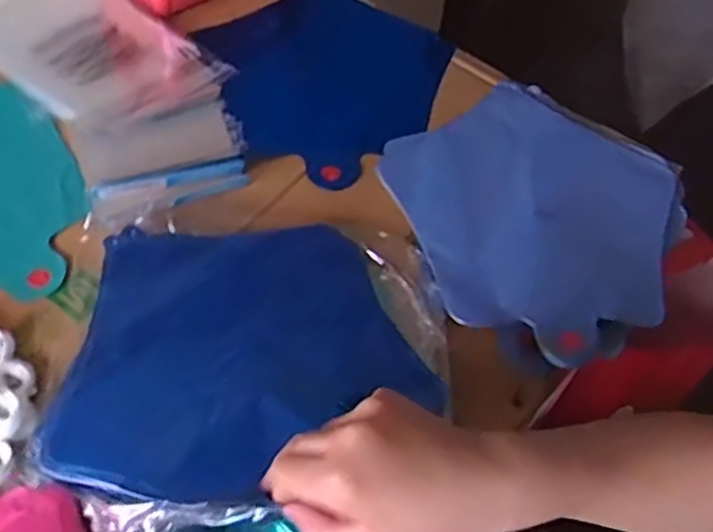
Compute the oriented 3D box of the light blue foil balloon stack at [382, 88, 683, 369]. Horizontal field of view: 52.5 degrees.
[{"bbox_3d":[0.156,-0.047,0.584,0.247,0.025,0.232,-29,64,-22],"label":"light blue foil balloon stack"}]

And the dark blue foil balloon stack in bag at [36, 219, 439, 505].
[{"bbox_3d":[-0.072,0.054,0.469,0.229,0.032,0.195,-4,56,-7],"label":"dark blue foil balloon stack in bag"}]

